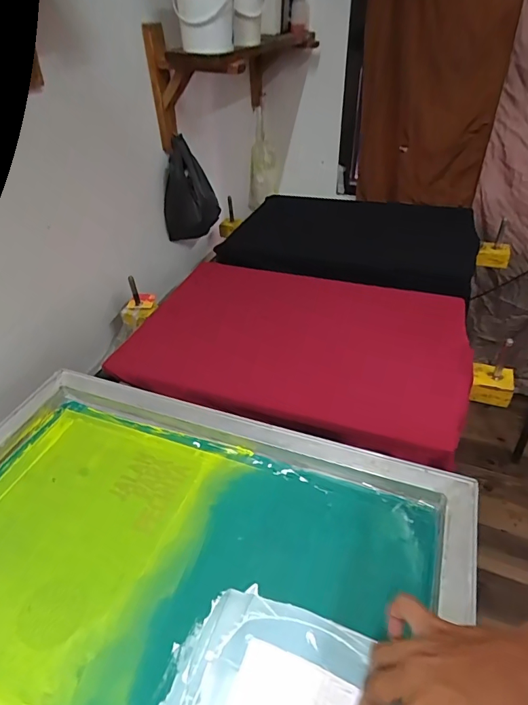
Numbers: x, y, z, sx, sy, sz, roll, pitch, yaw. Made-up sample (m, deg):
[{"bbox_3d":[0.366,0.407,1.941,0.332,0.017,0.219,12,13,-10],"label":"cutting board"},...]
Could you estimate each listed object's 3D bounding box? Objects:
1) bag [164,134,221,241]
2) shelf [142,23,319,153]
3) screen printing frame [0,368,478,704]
[{"bbox_3d":[-0.193,-0.409,1.124,0.147,0.234,0.051,-10,40,-9],"label":"bag"},{"bbox_3d":[-0.061,-0.724,1.136,0.230,0.227,0.641,12,42,19],"label":"shelf"},{"bbox_3d":[-0.126,0.248,0.487,0.646,0.041,0.462,12,41,18],"label":"screen printing frame"}]

